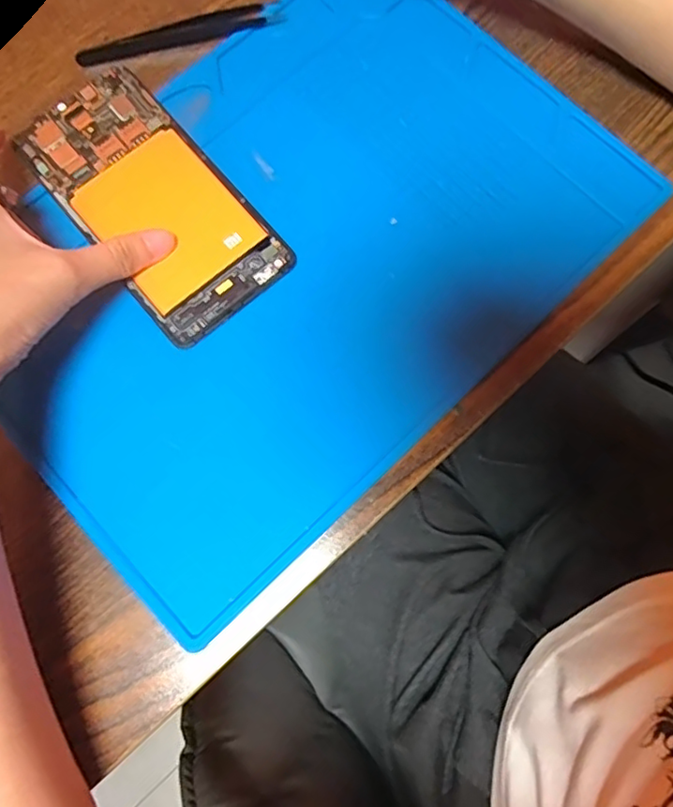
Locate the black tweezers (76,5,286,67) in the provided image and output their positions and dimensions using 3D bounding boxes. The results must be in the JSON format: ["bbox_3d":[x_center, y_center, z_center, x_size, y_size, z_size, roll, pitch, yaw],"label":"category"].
[{"bbox_3d":[-0.086,-0.204,0.329,0.112,0.006,0.013,-13,77,-2],"label":"black tweezers"}]

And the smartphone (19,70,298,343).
[{"bbox_3d":[-0.093,-0.103,0.300,0.072,0.007,0.148,-40,81,-8],"label":"smartphone"}]

